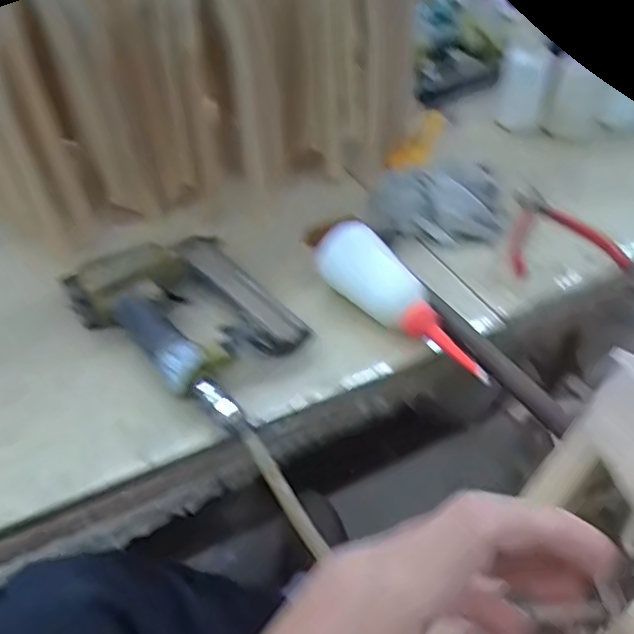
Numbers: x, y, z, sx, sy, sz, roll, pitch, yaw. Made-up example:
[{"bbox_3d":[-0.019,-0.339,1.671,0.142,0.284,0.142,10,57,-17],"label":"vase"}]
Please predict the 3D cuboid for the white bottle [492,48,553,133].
[{"bbox_3d":[0.263,-0.290,0.758,0.058,0.098,0.057,10,45,12],"label":"white bottle"}]

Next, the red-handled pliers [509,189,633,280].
[{"bbox_3d":[0.248,-0.094,0.641,0.126,0.023,0.151,-7,44,-4],"label":"red-handled pliers"}]

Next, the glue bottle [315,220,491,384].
[{"bbox_3d":[0.071,-0.015,0.526,0.162,0.045,0.052,43,58,13],"label":"glue bottle"}]

